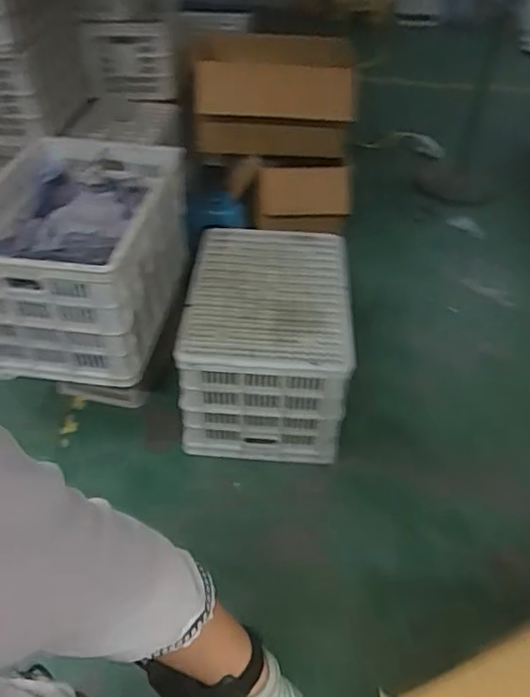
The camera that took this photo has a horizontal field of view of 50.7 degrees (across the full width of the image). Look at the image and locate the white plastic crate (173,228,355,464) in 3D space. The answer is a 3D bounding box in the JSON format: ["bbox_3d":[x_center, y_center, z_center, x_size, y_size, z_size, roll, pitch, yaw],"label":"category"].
[{"bbox_3d":[0.015,-0.069,1.760,0.457,0.358,0.681,1,47,3],"label":"white plastic crate"}]

